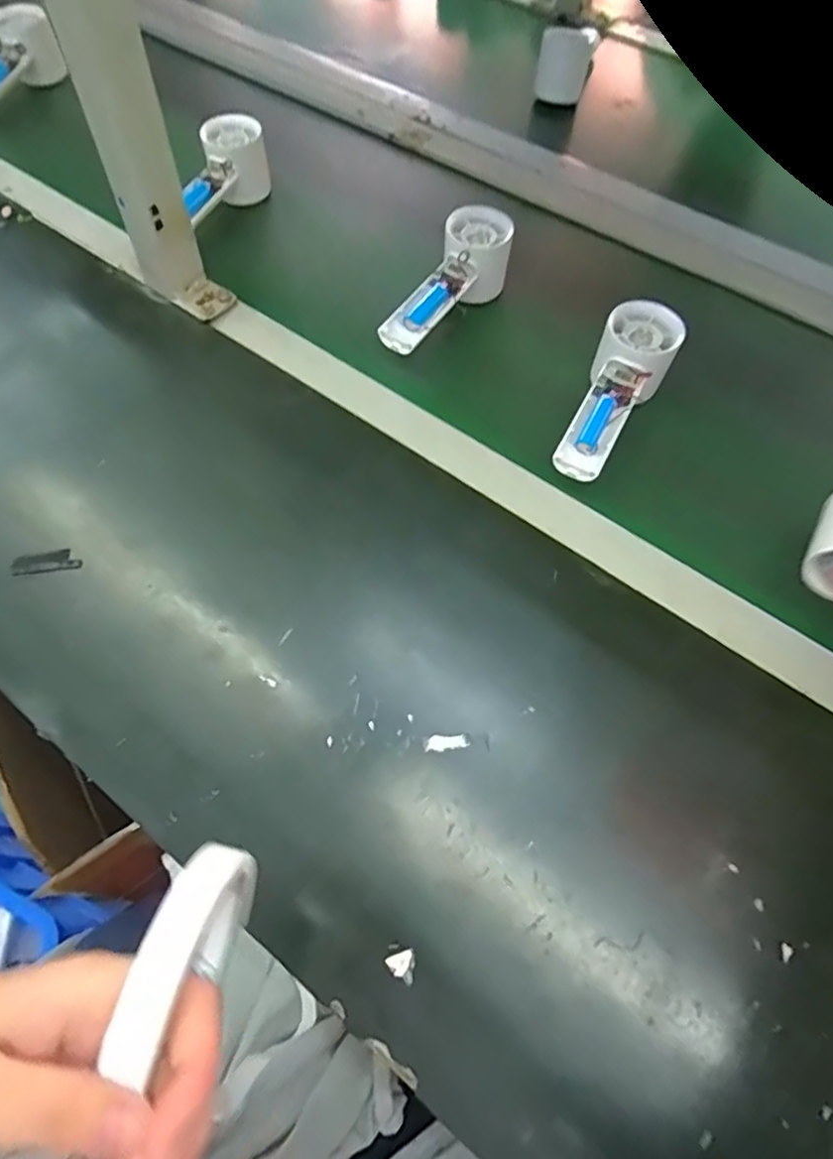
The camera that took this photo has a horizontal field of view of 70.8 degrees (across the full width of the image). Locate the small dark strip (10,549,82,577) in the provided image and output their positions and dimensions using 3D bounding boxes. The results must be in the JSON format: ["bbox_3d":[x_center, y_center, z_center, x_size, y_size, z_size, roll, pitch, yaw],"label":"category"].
[{"bbox_3d":[-0.254,-0.011,0.402,0.044,0.006,0.015,-9,64,-5],"label":"small dark strip"}]

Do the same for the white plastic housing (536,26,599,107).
[{"bbox_3d":[0.172,-0.598,0.683,0.060,0.063,0.035,12,64,5],"label":"white plastic housing"}]

